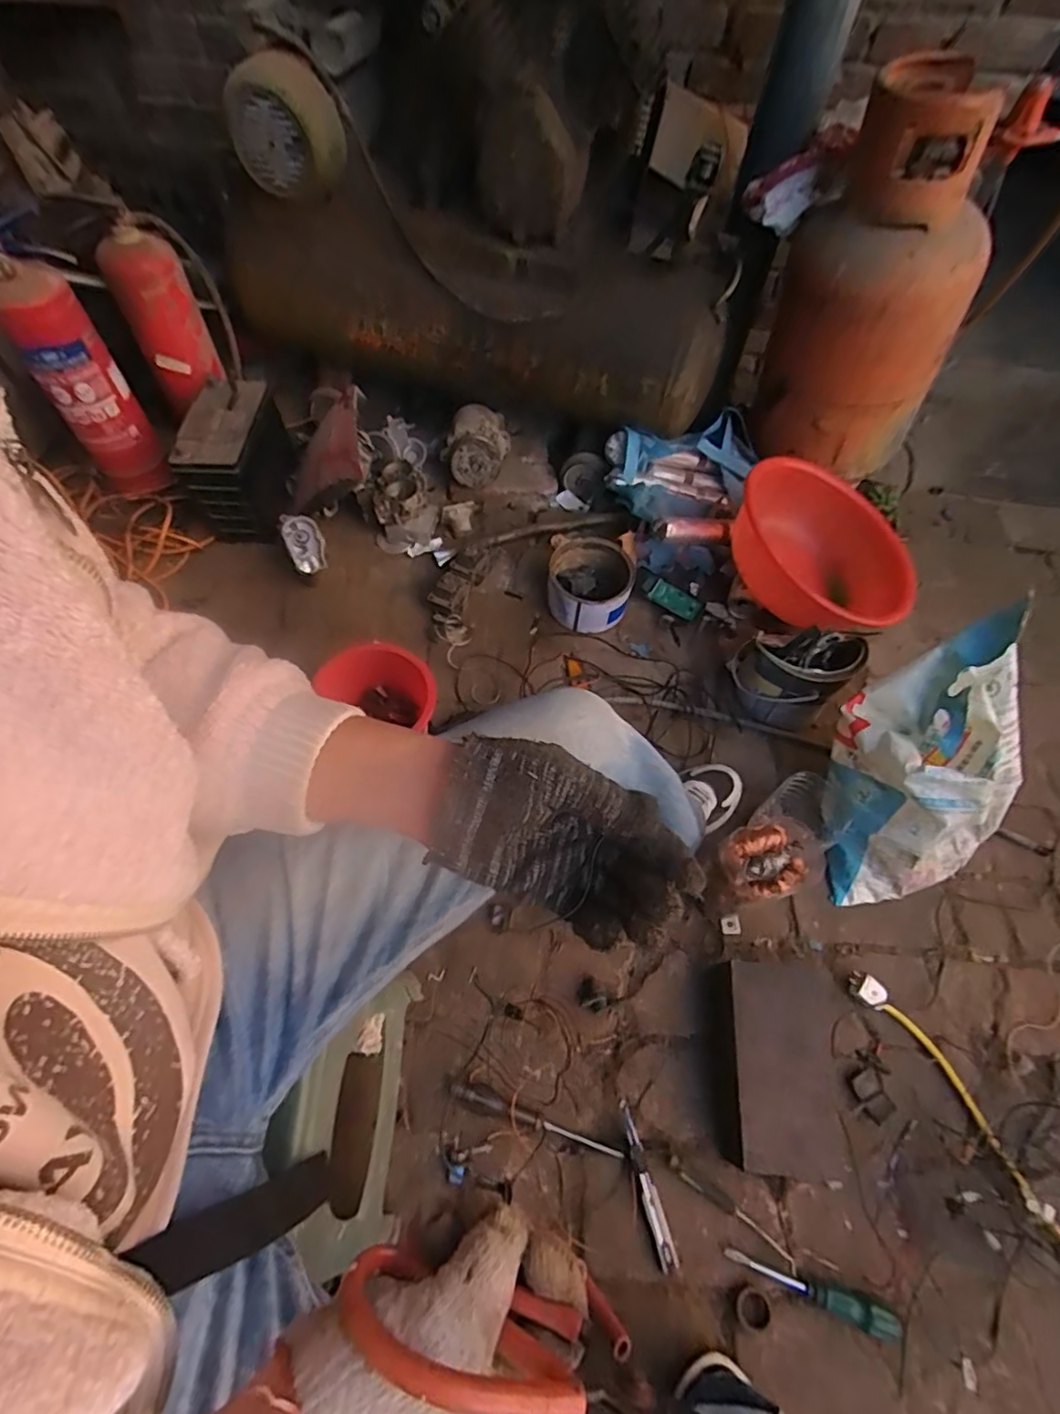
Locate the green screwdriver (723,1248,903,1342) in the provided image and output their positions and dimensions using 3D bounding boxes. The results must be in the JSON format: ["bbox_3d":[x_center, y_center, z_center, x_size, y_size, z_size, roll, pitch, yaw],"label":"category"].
[{"bbox_3d":[0.305,0.627,0.648,0.179,0.021,0.028,21,60,9],"label":"green screwdriver"}]

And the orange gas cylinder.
[{"bbox_3d":[0.632,-0.762,1.117,0.283,0.559,0.339,10,59,4],"label":"orange gas cylinder"}]

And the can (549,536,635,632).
[{"bbox_3d":[0.106,-0.220,1.108,0.152,0.093,0.156,1,59,-1],"label":"can"}]

